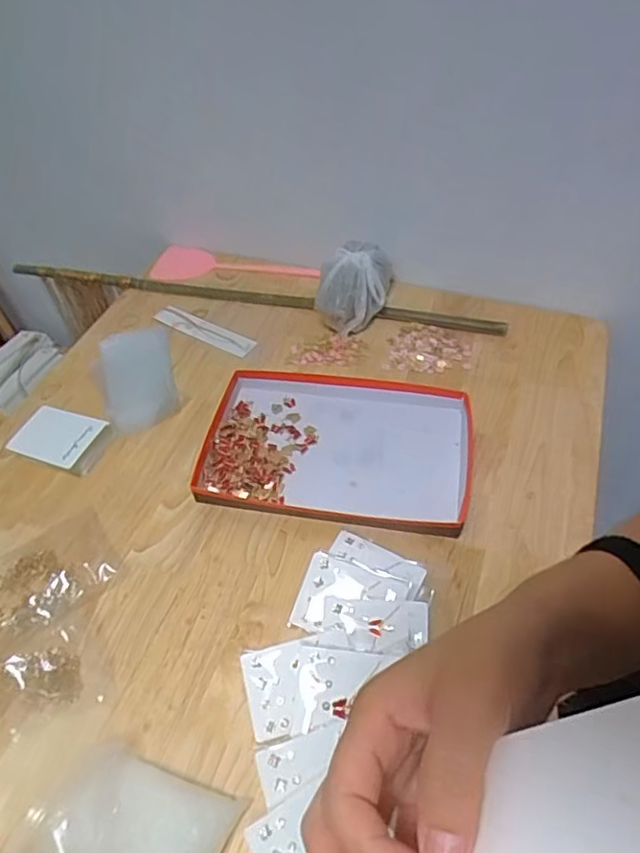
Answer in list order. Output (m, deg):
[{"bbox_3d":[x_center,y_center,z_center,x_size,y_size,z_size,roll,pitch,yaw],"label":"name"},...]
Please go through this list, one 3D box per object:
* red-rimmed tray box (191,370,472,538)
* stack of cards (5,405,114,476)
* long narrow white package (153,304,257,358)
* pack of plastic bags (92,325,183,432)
[{"bbox_3d":[0.022,0.030,0.761,0.334,0.047,0.214,6,51,10],"label":"red-rimmed tray box"},{"bbox_3d":[-0.347,0.018,0.783,0.104,0.034,0.082,11,52,14],"label":"stack of cards"},{"bbox_3d":[-0.187,-0.156,0.937,0.183,0.006,0.041,26,62,20],"label":"long narrow white package"},{"bbox_3d":[-0.279,-0.080,0.878,0.113,0.009,0.220,-16,51,-8],"label":"pack of plastic bags"}]

